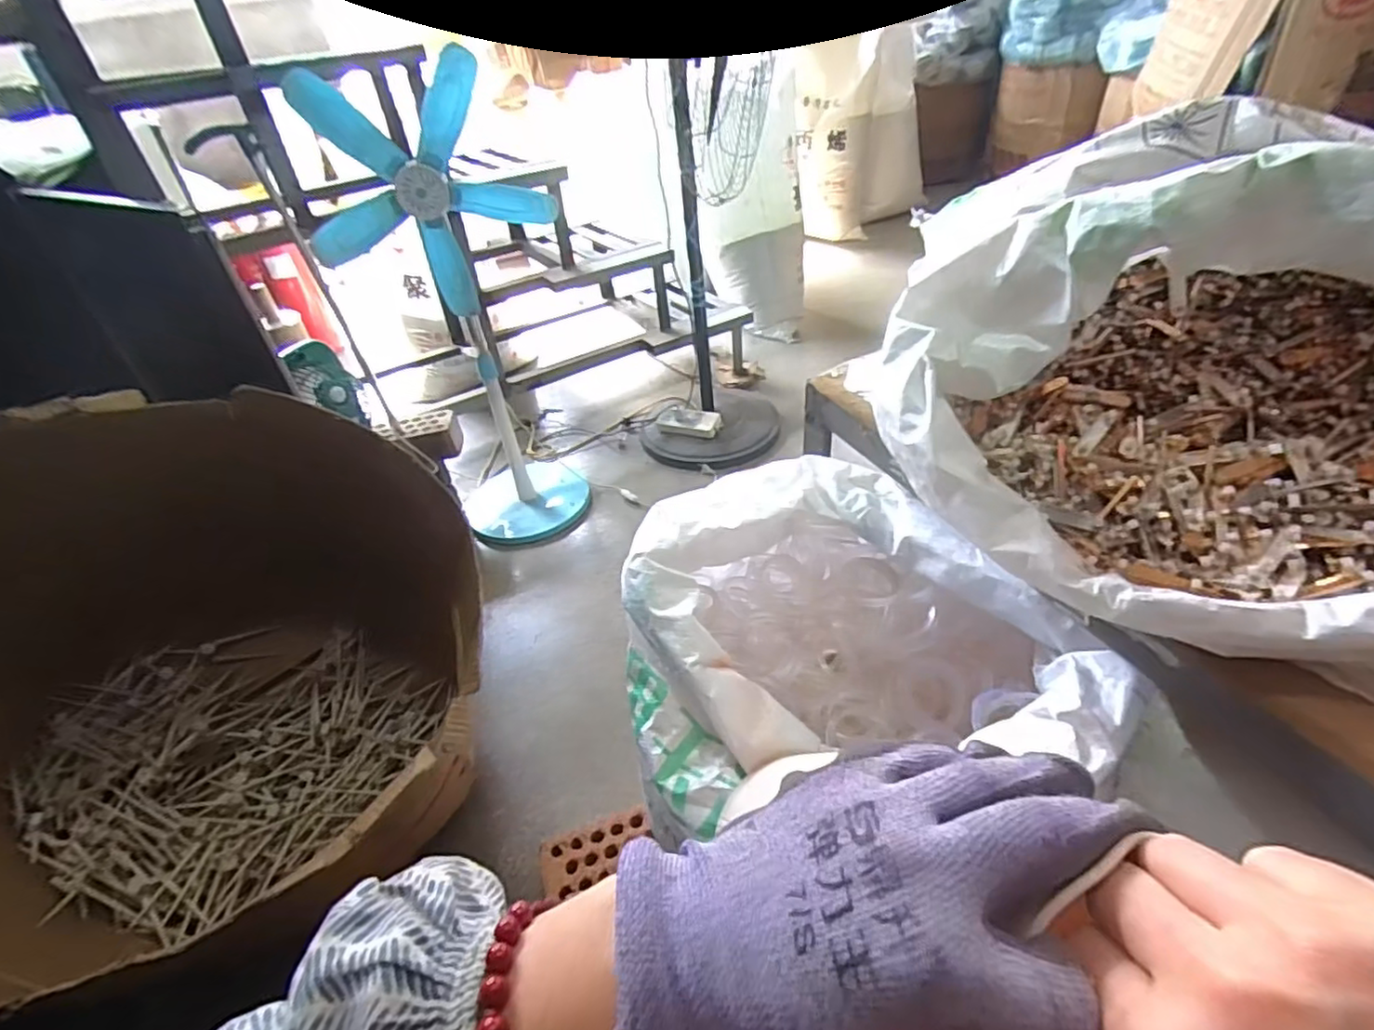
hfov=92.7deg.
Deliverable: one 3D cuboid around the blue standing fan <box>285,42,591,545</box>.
[{"bbox_3d":[-0.503,-0.425,1.591,0.429,1.079,0.267,-7,40,0],"label":"blue standing fan"}]

